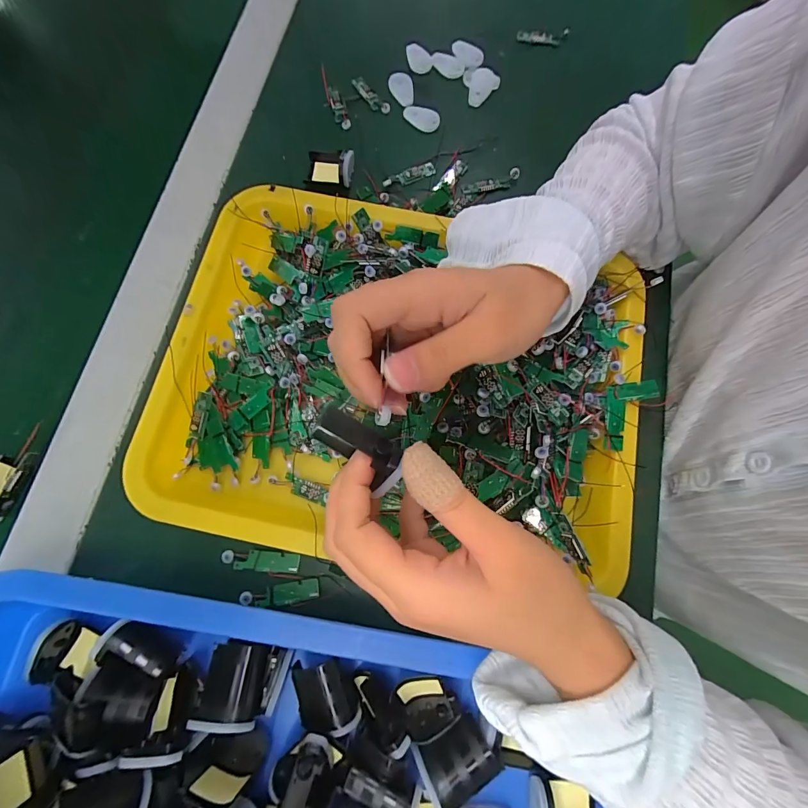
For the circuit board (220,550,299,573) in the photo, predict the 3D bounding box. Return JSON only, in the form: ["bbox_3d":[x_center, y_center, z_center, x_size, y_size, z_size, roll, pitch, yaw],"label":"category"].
[{"bbox_3d":[-0.099,0.108,0.261,0.052,0.006,0.013,5,75,1],"label":"circuit board"}]

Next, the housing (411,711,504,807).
[{"bbox_3d":[0.031,0.206,0.221,0.042,0.025,0.030,-24,77,-6],"label":"housing"}]

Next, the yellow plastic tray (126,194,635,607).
[{"bbox_3d":[-0.010,-0.029,0.273,0.340,0.042,0.254,7,75,2],"label":"yellow plastic tray"}]

